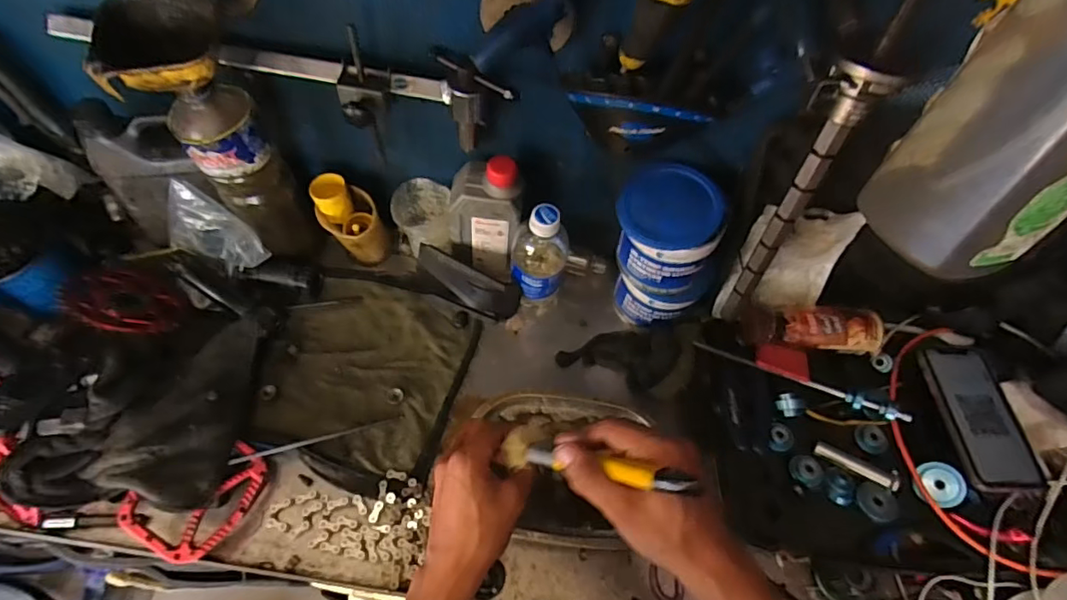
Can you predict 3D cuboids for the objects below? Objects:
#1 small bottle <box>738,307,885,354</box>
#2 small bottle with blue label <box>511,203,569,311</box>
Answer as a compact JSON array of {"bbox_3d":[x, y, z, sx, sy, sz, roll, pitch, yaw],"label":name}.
[{"bbox_3d":[0.306,0.030,0.602,0.140,0.048,0.051,5,61,-1],"label":"small bottle"},{"bbox_3d":[0.006,-0.051,0.628,0.061,0.170,0.069,-1,61,-4],"label":"small bottle with blue label"}]

